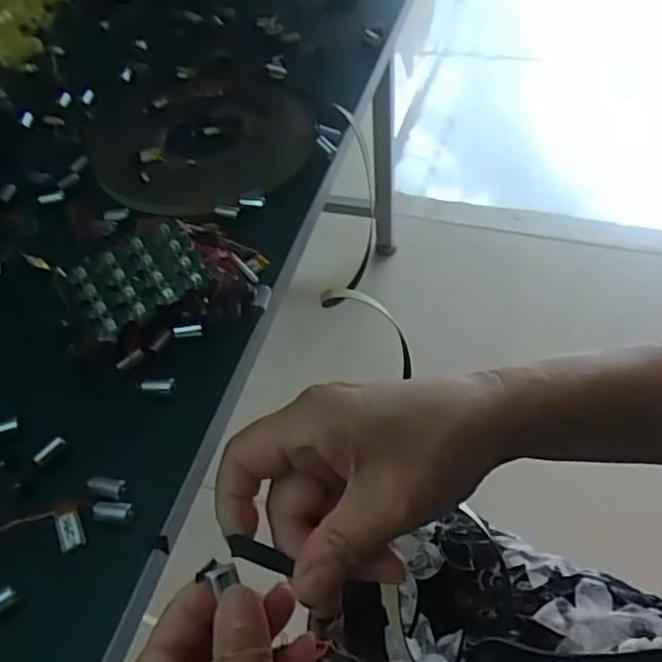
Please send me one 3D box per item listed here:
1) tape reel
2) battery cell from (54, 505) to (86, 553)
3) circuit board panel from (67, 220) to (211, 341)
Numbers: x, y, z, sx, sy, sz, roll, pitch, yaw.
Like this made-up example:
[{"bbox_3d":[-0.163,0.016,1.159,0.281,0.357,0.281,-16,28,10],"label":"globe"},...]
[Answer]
[{"bbox_3d":[-0.115,-0.178,0.578,0.185,0.018,0.208,-9,50,-2],"label":"tape reel"},{"bbox_3d":[-0.139,0.104,0.351,0.013,0.006,0.024,-21,51,-12],"label":"battery cell"},{"bbox_3d":[-0.123,-0.035,0.427,0.079,0.010,0.055,-30,69,-11],"label":"circuit board panel"}]

